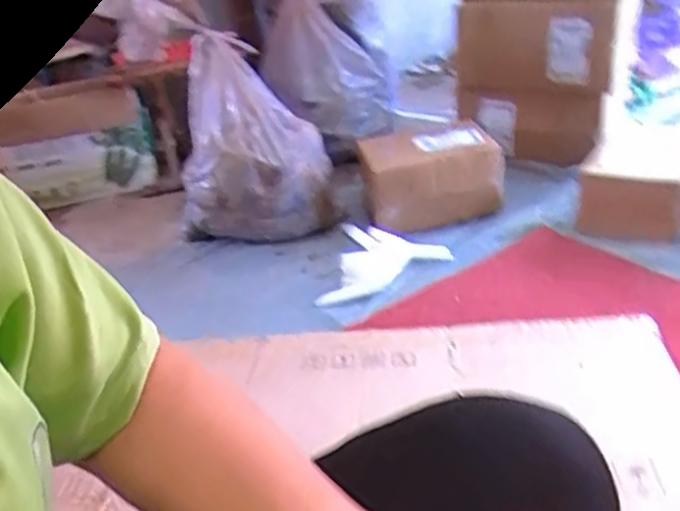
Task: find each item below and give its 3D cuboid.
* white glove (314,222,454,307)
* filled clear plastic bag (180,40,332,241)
[{"bbox_3d":[0.094,0.008,1.379,0.233,0.033,0.291,-2,30,10],"label":"white glove"},{"bbox_3d":[-0.181,-0.214,1.439,0.311,0.370,0.221,-12,29,-7],"label":"filled clear plastic bag"}]

